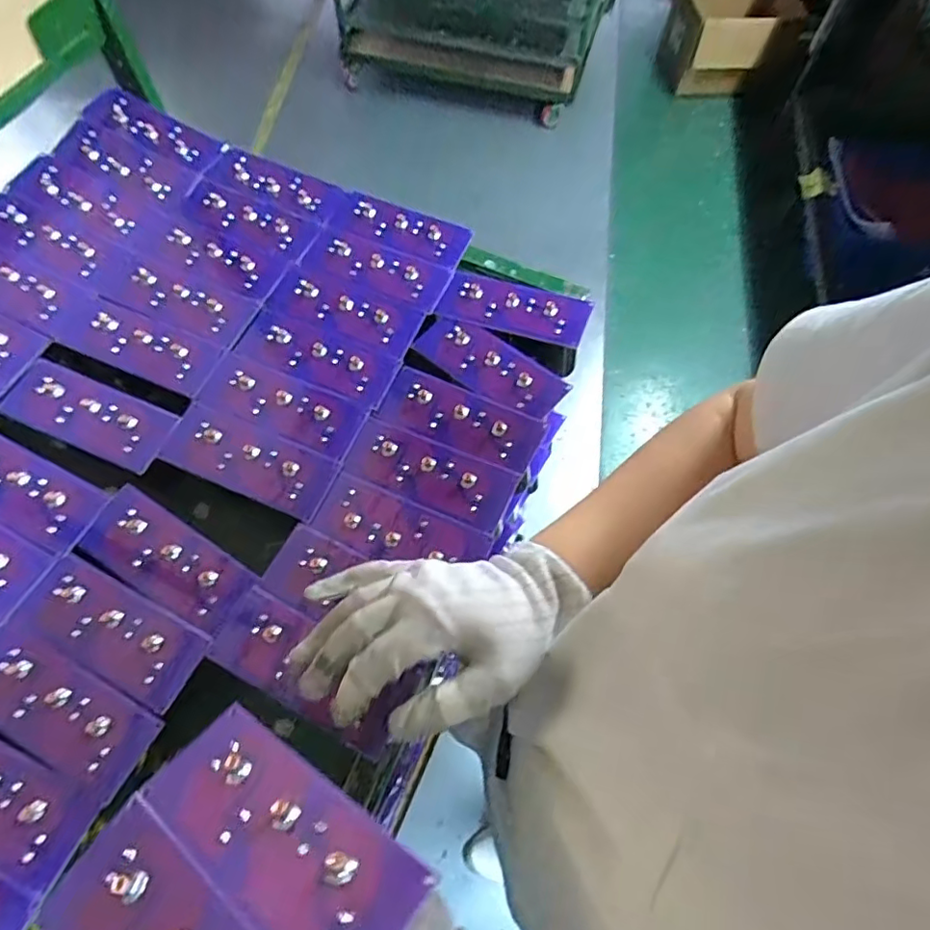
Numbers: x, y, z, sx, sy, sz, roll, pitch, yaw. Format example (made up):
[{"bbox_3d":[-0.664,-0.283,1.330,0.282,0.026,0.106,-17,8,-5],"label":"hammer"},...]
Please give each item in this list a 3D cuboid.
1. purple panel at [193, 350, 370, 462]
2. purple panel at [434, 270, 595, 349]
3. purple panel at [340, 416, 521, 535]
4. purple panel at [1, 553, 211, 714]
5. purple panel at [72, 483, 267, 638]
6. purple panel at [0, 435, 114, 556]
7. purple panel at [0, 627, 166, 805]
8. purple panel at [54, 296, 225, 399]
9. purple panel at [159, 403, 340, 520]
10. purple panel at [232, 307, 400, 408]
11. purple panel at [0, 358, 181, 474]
[{"bbox_3d":[-0.151,-0.050,0.482,0.137,0.005,0.053,23,67,9],"label":"purple panel"},{"bbox_3d":[0.044,-0.142,0.520,0.131,0.011,0.057,19,66,16],"label":"purple panel"},{"bbox_3d":[-0.028,0.006,0.451,0.132,0.004,0.054,21,69,15],"label":"purple panel"},{"bbox_3d":[-0.246,0.114,0.403,0.130,0.004,0.058,24,67,9],"label":"purple panel"},{"bbox_3d":[-0.217,0.068,0.423,0.130,0.004,0.055,30,69,12],"label":"purple panel"},{"bbox_3d":[-0.343,0.015,0.443,0.139,0.005,0.055,24,67,9],"label":"purple panel"},{"bbox_3d":[-0.268,0.159,0.380,0.134,0.005,0.053,26,68,10],"label":"purple panel"},{"bbox_3d":[-0.277,-0.104,0.498,0.134,0.005,0.056,21,67,8],"label":"purple panel"},{"bbox_3d":[-0.171,-0.004,0.460,0.134,0.005,0.055,22,67,8],"label":"purple panel"},{"bbox_3d":[-0.128,-0.094,0.503,0.134,0.005,0.053,23,67,9],"label":"purple panel"},{"bbox_3d":[-0.303,-0.041,0.471,0.137,0.004,0.055,21,67,8],"label":"purple panel"}]

